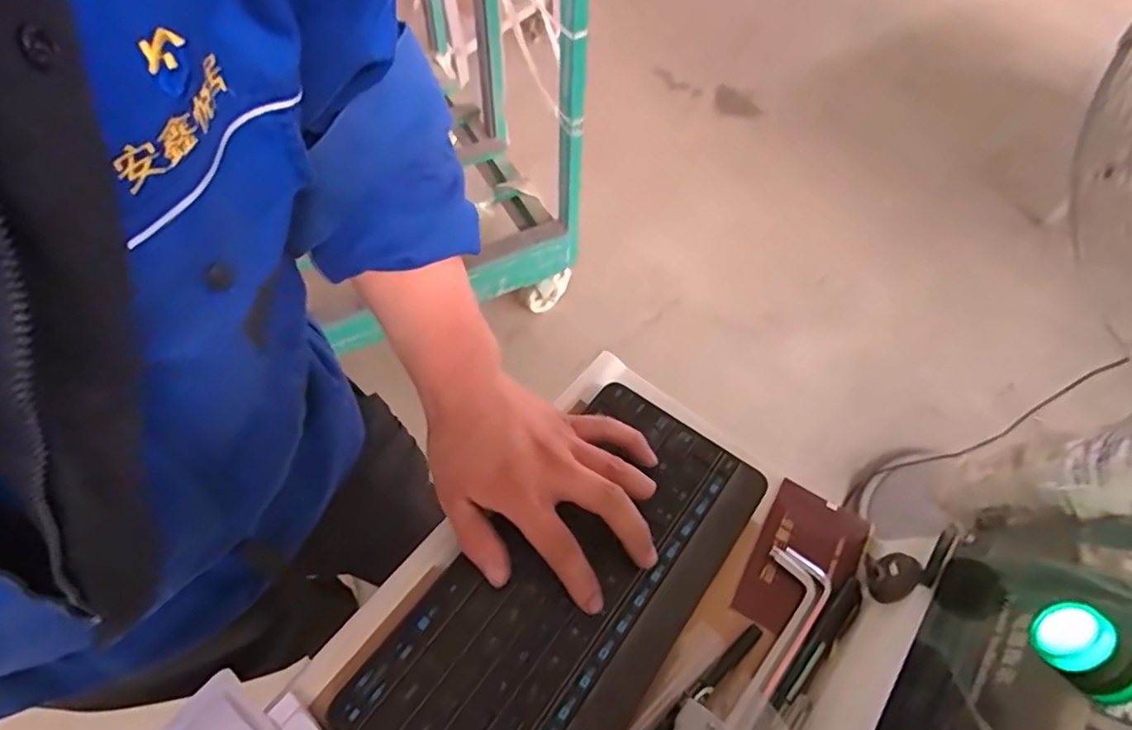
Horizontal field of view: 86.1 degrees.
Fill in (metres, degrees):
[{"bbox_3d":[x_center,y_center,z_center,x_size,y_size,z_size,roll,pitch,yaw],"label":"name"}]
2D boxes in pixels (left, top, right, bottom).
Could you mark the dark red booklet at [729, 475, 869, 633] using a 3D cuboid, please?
[{"bbox_3d":[0.160,0.134,0.412,0.062,0.009,0.104,28,63,16],"label":"dark red booklet"}]

